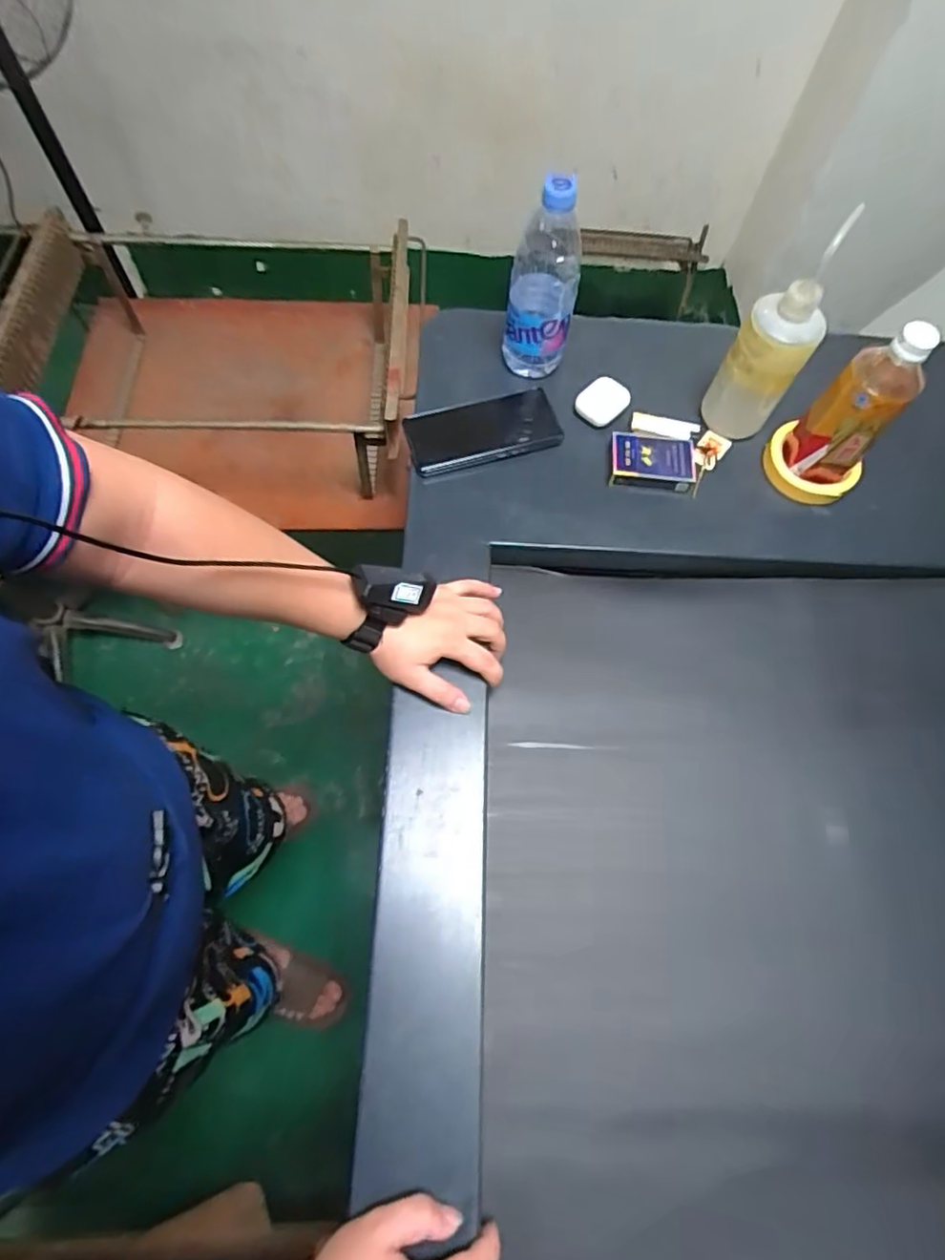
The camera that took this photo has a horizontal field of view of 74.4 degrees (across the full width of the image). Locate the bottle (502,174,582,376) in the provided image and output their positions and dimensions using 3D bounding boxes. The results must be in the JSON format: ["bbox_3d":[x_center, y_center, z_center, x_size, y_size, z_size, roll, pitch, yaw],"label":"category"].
[{"bbox_3d":[0.072,-0.359,0.647,0.073,0.188,0.057,5,66,-1],"label":"bottle"}]

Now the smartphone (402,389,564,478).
[{"bbox_3d":[0.011,-0.223,0.694,0.169,0.017,0.079,-17,67,-11],"label":"smartphone"}]

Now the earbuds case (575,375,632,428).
[{"bbox_3d":[0.146,-0.257,0.705,0.049,0.026,0.053,38,70,13],"label":"earbuds case"}]

